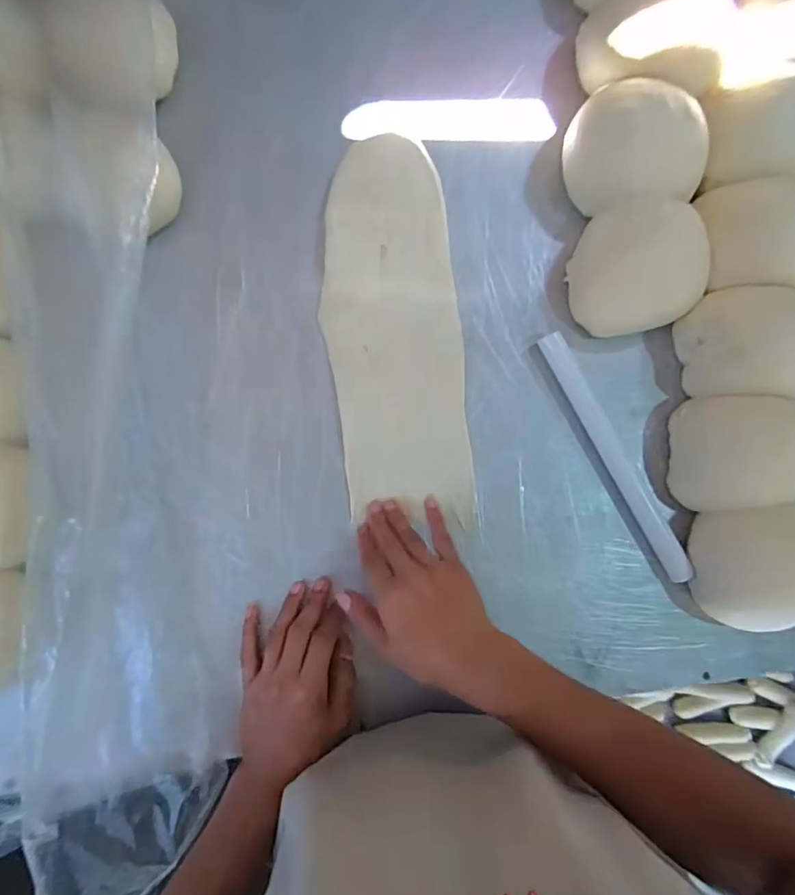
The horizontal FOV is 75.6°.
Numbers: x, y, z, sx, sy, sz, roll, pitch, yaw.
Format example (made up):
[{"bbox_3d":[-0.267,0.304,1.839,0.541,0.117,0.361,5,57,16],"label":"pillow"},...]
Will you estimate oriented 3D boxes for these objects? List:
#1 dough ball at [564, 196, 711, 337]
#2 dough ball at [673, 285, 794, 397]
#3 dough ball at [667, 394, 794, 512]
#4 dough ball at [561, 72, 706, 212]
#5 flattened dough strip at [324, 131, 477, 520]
[{"bbox_3d":[0.216,-0.161,0.463,0.110,0.048,0.106,0,87,-6],"label":"dough ball"},{"bbox_3d":[0.318,-0.093,0.459,0.110,0.055,0.100,1,87,-6],"label":"dough ball"},{"bbox_3d":[0.310,0.005,0.462,0.101,0.048,0.100,0,87,-6],"label":"dough ball"},{"bbox_3d":[0.204,-0.259,0.445,0.097,0.077,0.091,0,87,-6],"label":"dough ball"},{"bbox_3d":[-0.001,-0.102,0.458,0.115,0.009,0.330,-6,90,-7],"label":"flattened dough strip"}]

